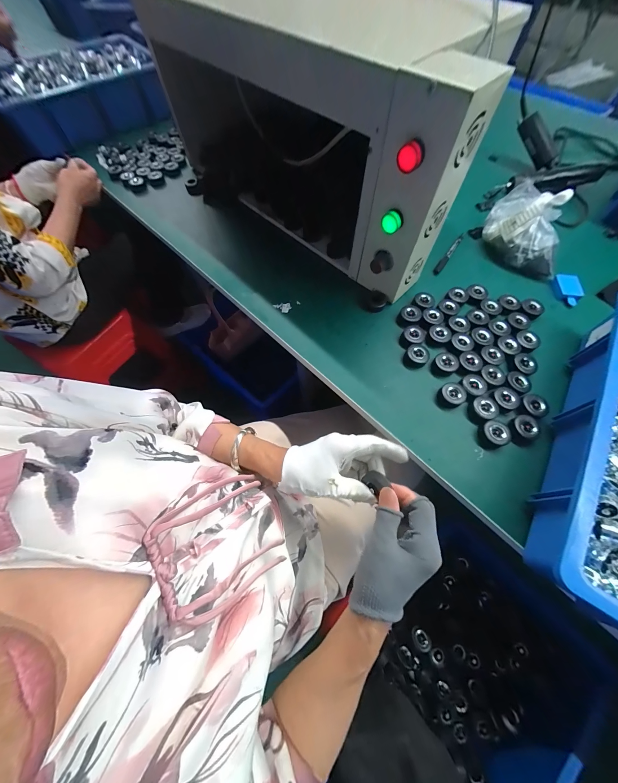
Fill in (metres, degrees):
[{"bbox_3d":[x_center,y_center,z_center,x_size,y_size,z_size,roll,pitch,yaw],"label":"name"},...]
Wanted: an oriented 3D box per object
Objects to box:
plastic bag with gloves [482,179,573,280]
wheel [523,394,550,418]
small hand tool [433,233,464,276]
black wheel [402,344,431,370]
[{"bbox_3d":[0.420,-0.318,0.517,0.092,0.096,0.179,-8,66,-2],"label":"plastic bag with gloves"},{"bbox_3d":[0.343,0.021,0.399,0.029,0.009,0.036,-29,68,-11],"label":"wheel"},{"bbox_3d":[0.296,-0.290,0.554,0.014,0.007,0.136,34,71,16],"label":"small hand tool"},{"bbox_3d":[0.181,-0.058,0.445,0.037,0.017,0.042,35,71,16],"label":"black wheel"}]

